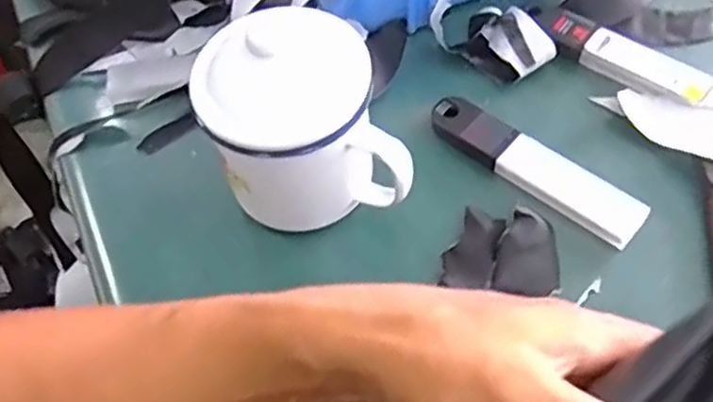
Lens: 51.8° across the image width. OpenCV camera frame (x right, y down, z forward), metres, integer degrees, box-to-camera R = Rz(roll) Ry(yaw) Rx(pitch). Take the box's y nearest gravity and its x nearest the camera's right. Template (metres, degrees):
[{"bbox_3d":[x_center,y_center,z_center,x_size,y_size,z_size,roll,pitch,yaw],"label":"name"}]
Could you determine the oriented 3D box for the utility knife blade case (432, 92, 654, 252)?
[{"bbox_3d":[0.097,-0.021,0.402,0.126,0.010,0.030,35,66,23],"label":"utility knife blade case"}]

